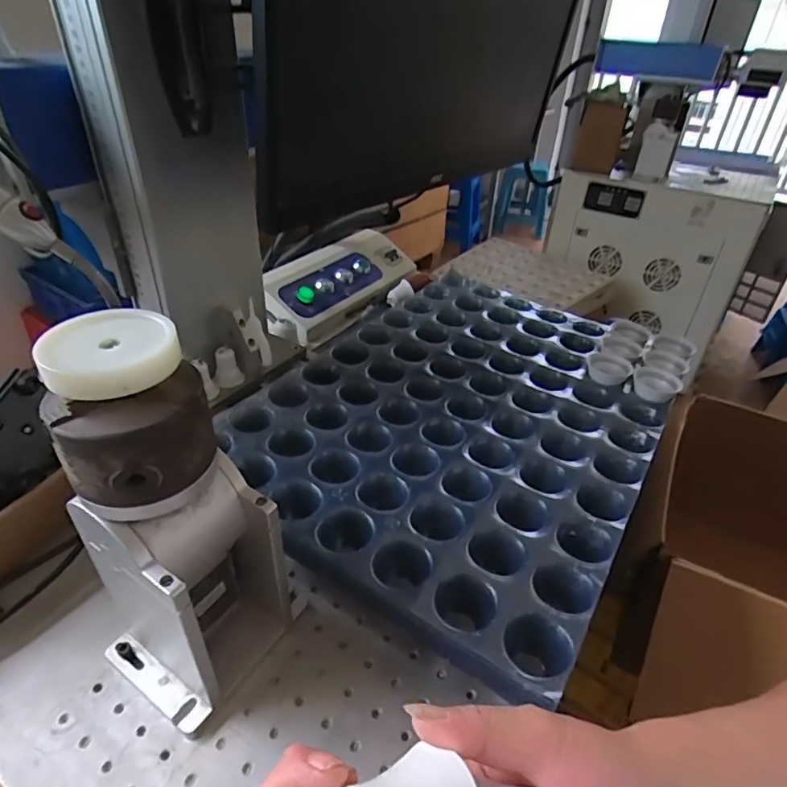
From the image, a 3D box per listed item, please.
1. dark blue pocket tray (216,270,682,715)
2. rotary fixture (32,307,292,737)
[{"bbox_3d":[0.090,0.008,0.585,0.376,0.044,0.549,23,40,25],"label":"dark blue pocket tray"},{"bbox_3d":[-0.126,0.073,0.316,0.089,0.281,0.114,25,41,26],"label":"rotary fixture"}]

